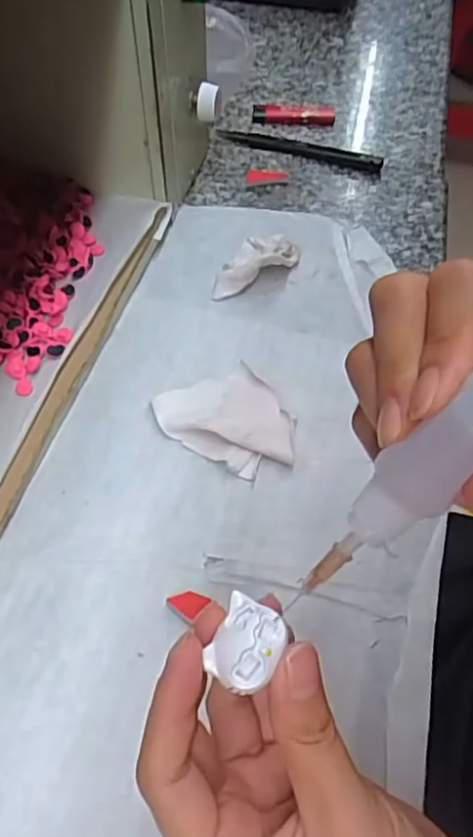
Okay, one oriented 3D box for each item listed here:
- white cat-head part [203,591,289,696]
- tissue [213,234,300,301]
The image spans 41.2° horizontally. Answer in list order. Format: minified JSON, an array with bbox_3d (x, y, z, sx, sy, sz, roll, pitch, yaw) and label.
[{"bbox_3d":[0.003,0.065,0.184,0.019,0.007,0.024,26,60,18],"label":"white cat-head part"},{"bbox_3d":[0.010,-0.109,0.440,0.074,0.021,0.031,-35,64,-23],"label":"tissue"}]

